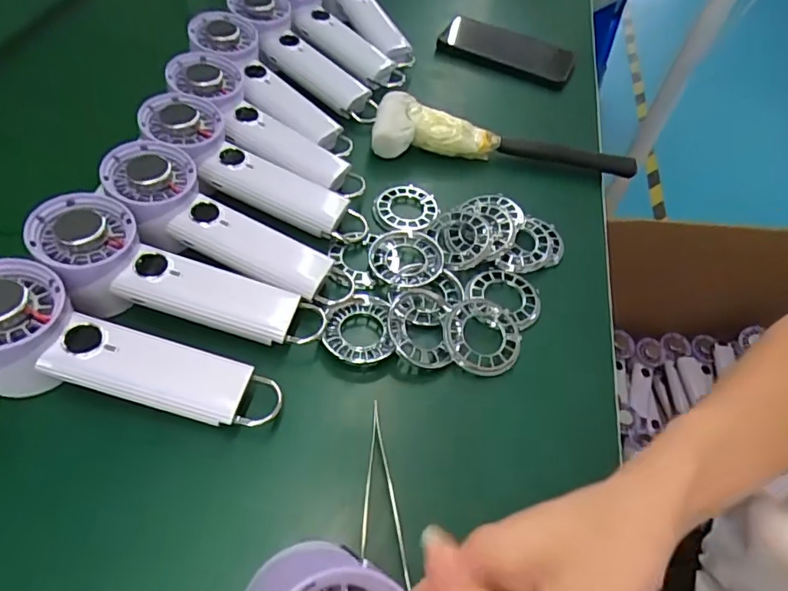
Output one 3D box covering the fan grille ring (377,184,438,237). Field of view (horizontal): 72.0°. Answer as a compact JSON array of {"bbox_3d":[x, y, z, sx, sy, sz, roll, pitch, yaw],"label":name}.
[{"bbox_3d":[0.012,-0.077,0.476,0.052,0.010,0.053,3,52,-3],"label":"fan grille ring"}]

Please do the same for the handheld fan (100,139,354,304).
[{"bbox_3d":[-0.122,-0.047,0.396,0.187,0.030,0.066,30,53,-2],"label":"handheld fan"}]

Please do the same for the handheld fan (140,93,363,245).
[{"bbox_3d":[-0.114,-0.098,0.439,0.190,0.034,0.057,32,54,-2],"label":"handheld fan"}]

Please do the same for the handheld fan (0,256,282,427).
[{"bbox_3d":[-0.171,0.041,0.335,0.194,0.049,0.061,20,51,-7],"label":"handheld fan"}]

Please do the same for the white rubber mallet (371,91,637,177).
[{"bbox_3d":[0.109,-0.156,0.529,0.256,0.045,0.072,4,52,-2],"label":"white rubber mallet"}]

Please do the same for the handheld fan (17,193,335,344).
[{"bbox_3d":[-0.145,-0.005,0.371,0.196,0.049,0.062,21,51,-8],"label":"handheld fan"}]

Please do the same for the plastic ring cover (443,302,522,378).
[{"bbox_3d":[0.065,0.030,0.393,0.055,0.010,0.056,2,60,-11],"label":"plastic ring cover"}]

